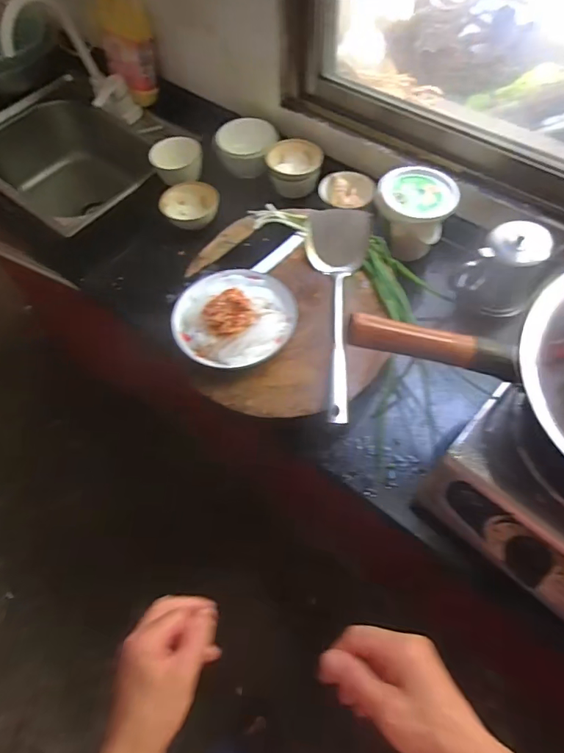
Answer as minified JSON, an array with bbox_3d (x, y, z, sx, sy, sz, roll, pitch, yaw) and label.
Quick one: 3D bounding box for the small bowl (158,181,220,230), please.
[{"bbox_3d":[-0.184,-0.343,0.948,0.121,0.064,0.126,-1,60,2],"label":"small bowl"}]

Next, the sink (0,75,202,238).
[{"bbox_3d":[-0.520,-0.512,1.187,0.493,0.245,0.397,32,66,19],"label":"sink"}]

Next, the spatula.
[{"bbox_3d":[0.074,-0.119,0.734,0.102,0.045,0.402,7,60,7],"label":"spatula"}]

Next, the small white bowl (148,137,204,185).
[{"bbox_3d":[-0.219,-0.463,0.988,0.109,0.057,0.100,-1,60,2],"label":"small white bowl"}]

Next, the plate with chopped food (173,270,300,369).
[{"bbox_3d":[-0.075,-0.099,0.706,0.175,0.044,0.177,-1,60,2],"label":"plate with chopped food"}]

